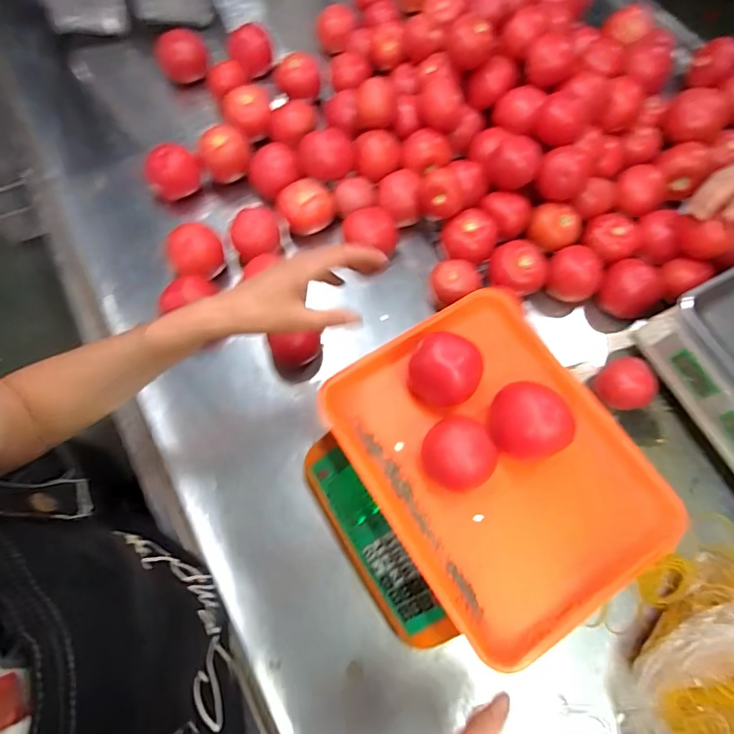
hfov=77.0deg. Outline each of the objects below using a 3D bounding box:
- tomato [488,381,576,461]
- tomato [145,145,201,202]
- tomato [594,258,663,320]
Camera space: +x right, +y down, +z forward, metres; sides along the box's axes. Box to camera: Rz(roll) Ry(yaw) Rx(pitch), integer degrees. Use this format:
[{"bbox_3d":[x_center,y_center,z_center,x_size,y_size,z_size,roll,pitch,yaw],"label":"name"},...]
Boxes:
[{"bbox_3d":[0.145,0.051,0.426,0.061,0.060,0.070,-15,70,-7],"label":"tomato"},{"bbox_3d":[-0.276,-0.278,0.658,0.073,0.061,0.060,-30,73,-11],"label":"tomato"},{"bbox_3d":[0.343,-0.100,0.598,0.072,0.051,0.059,39,74,13],"label":"tomato"}]

